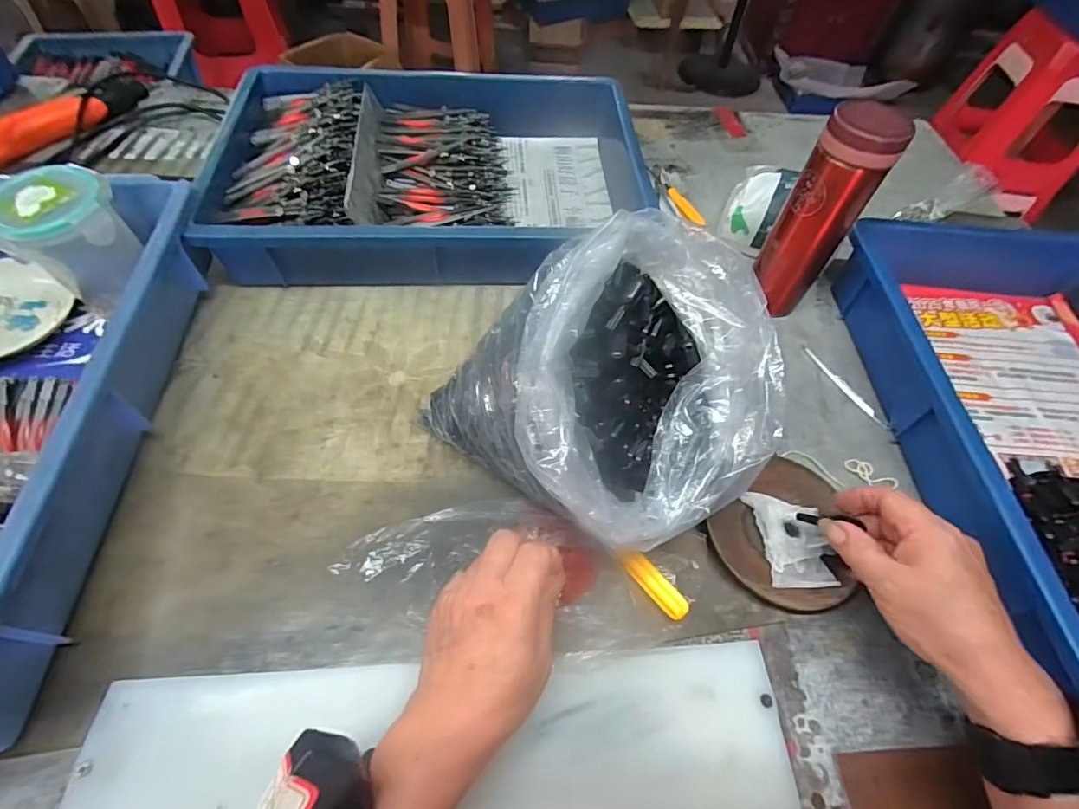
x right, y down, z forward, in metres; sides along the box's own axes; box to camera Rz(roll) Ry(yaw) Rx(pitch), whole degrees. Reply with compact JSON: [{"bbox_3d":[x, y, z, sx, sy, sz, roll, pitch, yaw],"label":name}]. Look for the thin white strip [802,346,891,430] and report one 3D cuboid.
[{"bbox_3d":[0.288,-0.017,0.462,0.013,0.004,0.103,-23,63,-18],"label":"thin white strip"}]

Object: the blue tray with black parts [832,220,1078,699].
[{"bbox_3d":[0.457,0.014,0.410,0.316,0.081,0.454,3,58,-3],"label":"blue tray with black parts"}]

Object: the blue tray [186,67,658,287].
[{"bbox_3d":[-0.109,-0.255,0.531,0.413,0.078,0.298,0,58,-5],"label":"blue tray"}]

